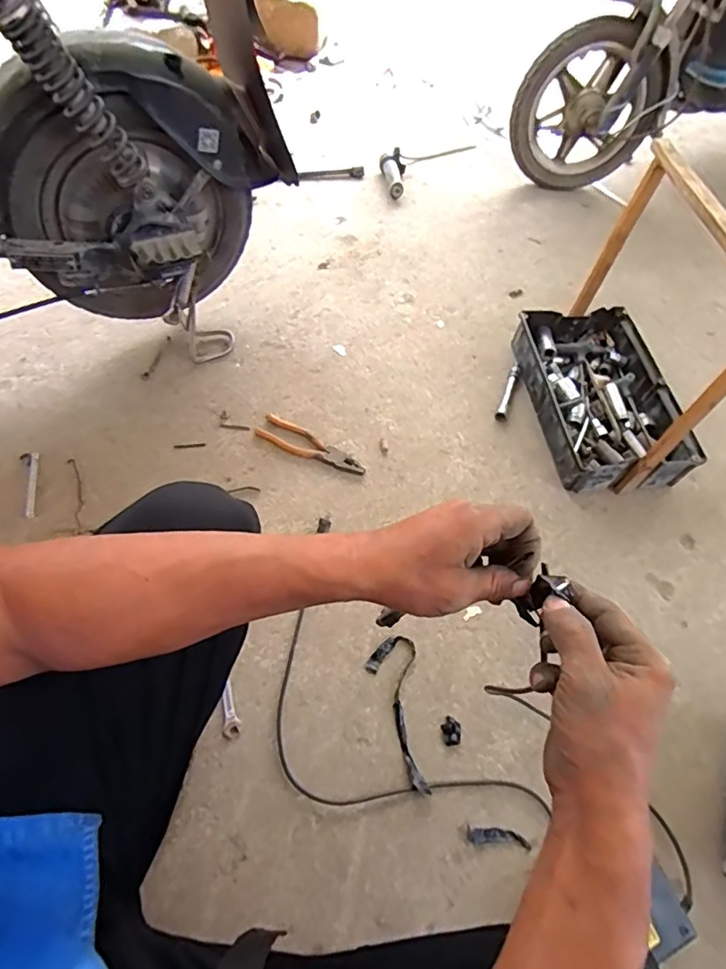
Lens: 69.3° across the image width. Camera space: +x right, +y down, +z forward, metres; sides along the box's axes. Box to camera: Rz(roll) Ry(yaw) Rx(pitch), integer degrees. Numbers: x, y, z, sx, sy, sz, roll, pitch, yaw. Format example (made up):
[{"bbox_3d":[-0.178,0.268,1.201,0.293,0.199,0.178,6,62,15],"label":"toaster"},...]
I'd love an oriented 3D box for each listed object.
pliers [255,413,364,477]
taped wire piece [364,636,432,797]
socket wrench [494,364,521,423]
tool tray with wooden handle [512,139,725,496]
[{"bbox_3d":[-0.085,-0.057,0.861,0.185,0.013,0.051,29,61,10],"label":"pliers"},{"bbox_3d":[0.045,0.298,0.685,0.067,0.008,0.189,-2,61,-7],"label":"taped wire piece"},{"bbox_3d":[0.266,-0.168,0.950,0.021,0.016,0.129,22,60,6],"label":"socket wrench"},{"bbox_3d":[0.424,-0.227,0.797,0.217,0.357,0.357,-5,63,-8],"label":"tool tray with wooden handle"}]

